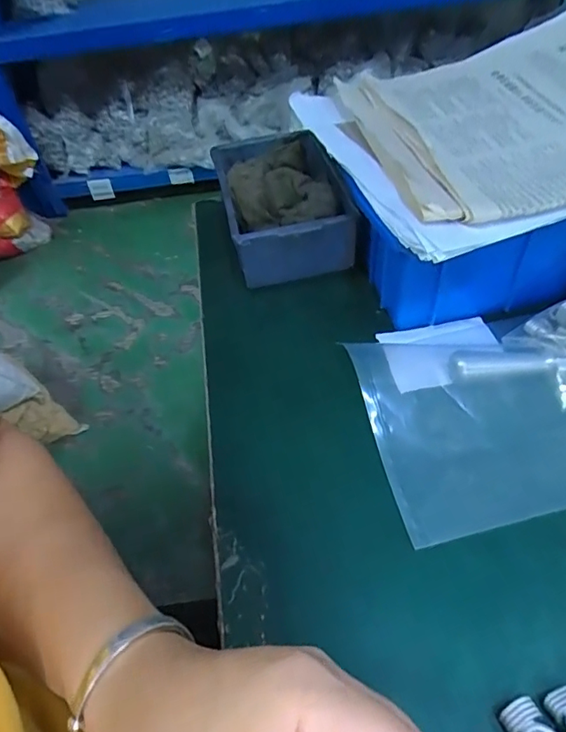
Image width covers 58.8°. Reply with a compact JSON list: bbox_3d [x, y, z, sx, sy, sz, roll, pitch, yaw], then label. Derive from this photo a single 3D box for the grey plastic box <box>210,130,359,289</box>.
[{"bbox_3d":[-0.001,-0.136,0.415,0.094,0.059,0.148,-12,50,-4],"label":"grey plastic box"}]

